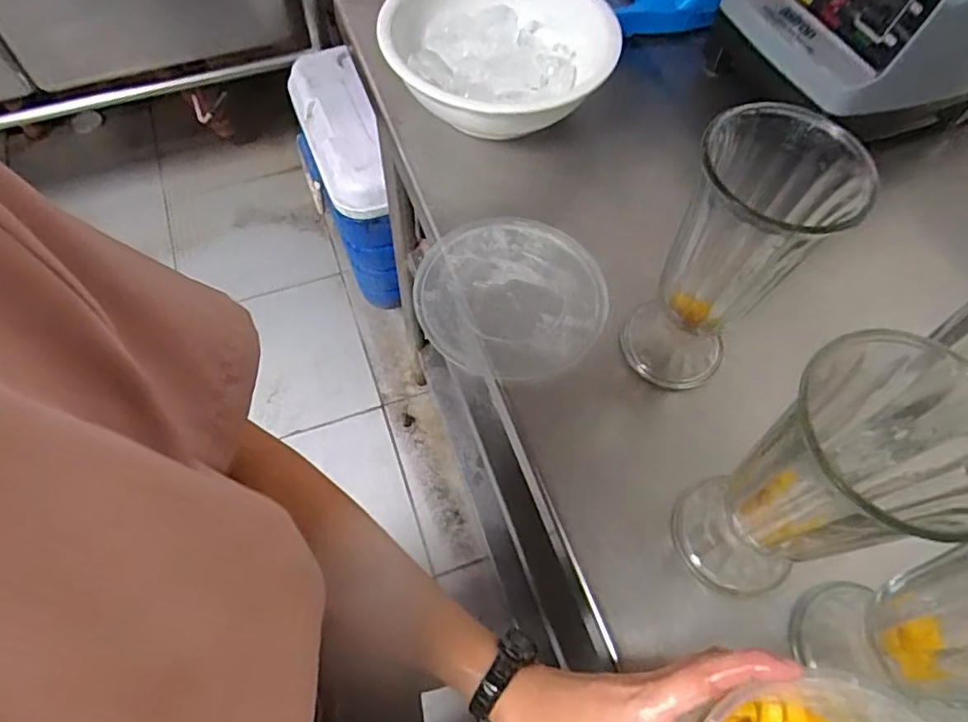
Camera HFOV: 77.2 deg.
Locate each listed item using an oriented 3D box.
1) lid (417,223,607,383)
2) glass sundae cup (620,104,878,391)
[{"bbox_3d":[0.022,-0.054,0.483,0.144,0.011,0.140,1,62,-1],"label":"lid"},{"bbox_3d":[0.155,-0.061,0.385,0.086,0.174,0.093,34,67,15],"label":"glass sundae cup"}]

